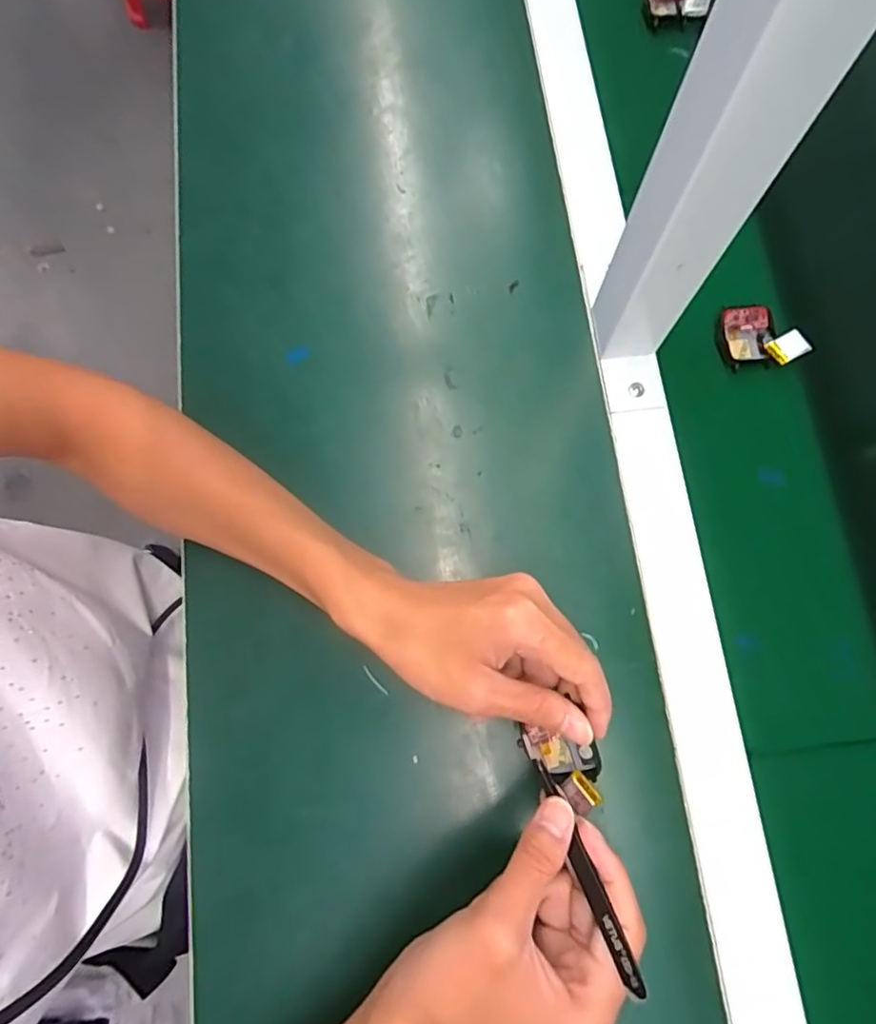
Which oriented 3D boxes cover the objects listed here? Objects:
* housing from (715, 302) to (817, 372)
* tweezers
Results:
[{"bbox_3d":[0.223,-0.122,0.393,0.048,0.014,0.053,-21,78,-3],"label":"housing"},{"bbox_3d":[0.072,0.176,0.281,0.008,0.010,0.104,-21,57,-3],"label":"tweezers"}]

